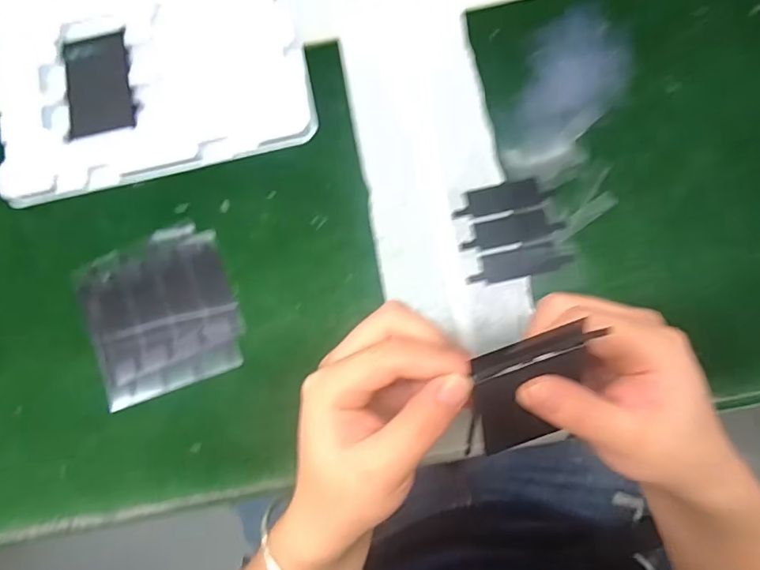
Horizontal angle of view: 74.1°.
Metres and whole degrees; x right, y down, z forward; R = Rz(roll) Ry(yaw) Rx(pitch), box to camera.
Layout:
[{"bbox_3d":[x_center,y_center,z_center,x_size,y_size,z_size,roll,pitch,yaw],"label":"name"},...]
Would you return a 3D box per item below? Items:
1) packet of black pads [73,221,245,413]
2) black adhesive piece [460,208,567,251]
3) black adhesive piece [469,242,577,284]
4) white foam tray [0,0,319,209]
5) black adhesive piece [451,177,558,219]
[{"bbox_3d":[-0.146,0.018,0.336,0.099,0.006,0.103,-21,79,-1],"label":"packet of black pads"},{"bbox_3d":[0.086,-0.037,0.330,0.066,0.004,0.020,-12,79,2],"label":"black adhesive piece"},{"bbox_3d":[0.090,-0.014,0.327,0.066,0.004,0.019,-12,79,2],"label":"black adhesive piece"},{"bbox_3d":[-0.179,-0.213,0.373,0.222,0.018,0.273,-12,79,2],"label":"white foam tray"},{"bbox_3d":[0.082,-0.058,0.334,0.065,0.004,0.019,-11,79,2],"label":"black adhesive piece"}]

